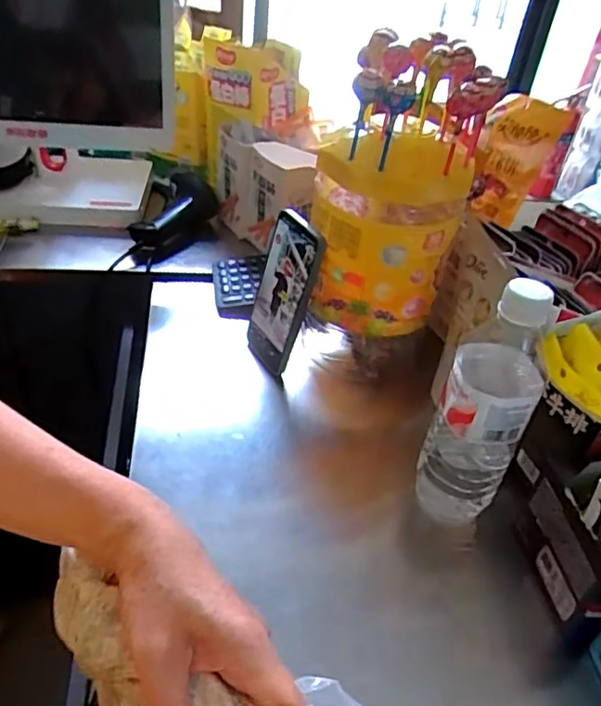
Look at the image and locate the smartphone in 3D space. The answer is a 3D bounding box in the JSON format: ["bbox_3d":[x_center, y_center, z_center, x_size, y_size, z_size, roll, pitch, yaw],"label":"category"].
[{"bbox_3d":[-0.020,-0.056,0.598,0.012,0.166,0.070,-13,42,-39],"label":"smartphone"}]

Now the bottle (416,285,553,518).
[{"bbox_3d":[0.139,0.048,0.457,0.065,0.224,0.055,21,41,16],"label":"bottle"}]

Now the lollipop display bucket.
[{"bbox_3d":[0.081,-0.144,0.539,0.135,0.247,0.115,14,39,8],"label":"lollipop display bucket"}]

